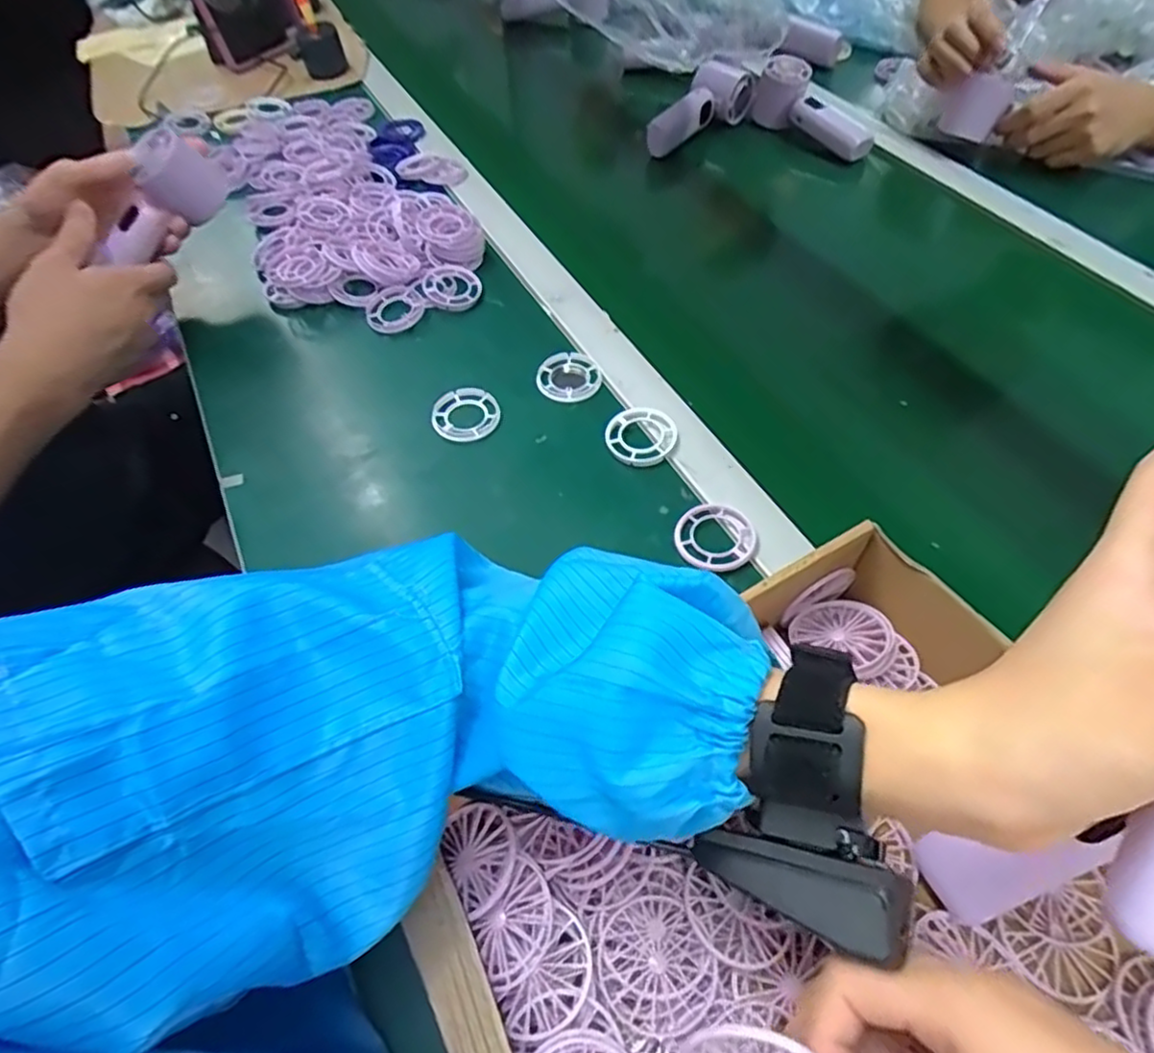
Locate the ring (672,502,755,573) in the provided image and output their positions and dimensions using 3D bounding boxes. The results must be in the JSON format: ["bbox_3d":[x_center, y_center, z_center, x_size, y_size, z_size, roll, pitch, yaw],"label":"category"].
[{"bbox_3d":[0.093,0.008,0.457,0.055,0.011,0.055,-2,56,2],"label":"ring"}]

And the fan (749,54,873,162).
[{"bbox_3d":[0.278,-0.488,0.784,0.055,0.056,0.155,-34,60,-19],"label":"fan"}]

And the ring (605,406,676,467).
[{"bbox_3d":[0.050,-0.070,0.512,0.051,0.009,0.054,-2,56,2],"label":"ring"}]

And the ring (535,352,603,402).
[{"bbox_3d":[-0.007,-0.124,0.558,0.052,0.004,0.050,-2,56,2],"label":"ring"}]

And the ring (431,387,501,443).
[{"bbox_3d":[-0.087,-0.088,0.531,0.052,0.010,0.048,-2,56,2],"label":"ring"}]

